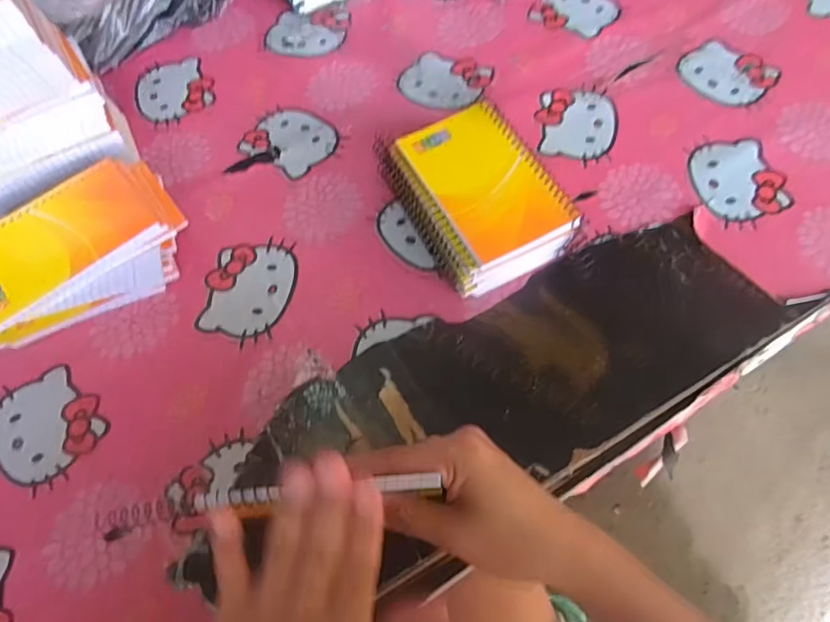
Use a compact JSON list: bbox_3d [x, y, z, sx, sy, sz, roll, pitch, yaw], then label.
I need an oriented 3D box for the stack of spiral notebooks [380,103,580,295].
[{"bbox_3d":[0.048,-0.083,0.444,0.091,0.058,0.133,-25,63,-9],"label":"stack of spiral notebooks"}]

